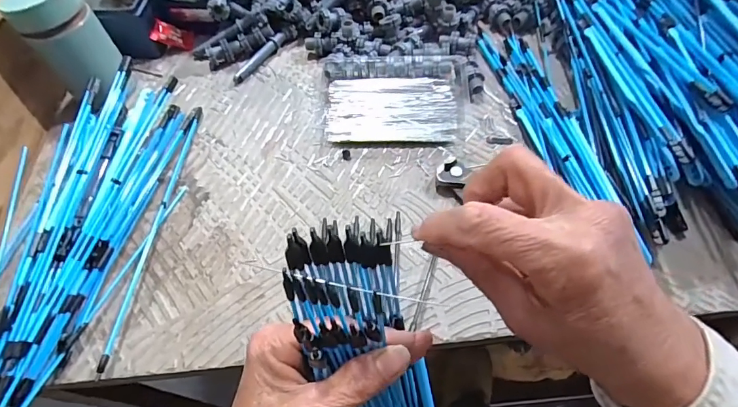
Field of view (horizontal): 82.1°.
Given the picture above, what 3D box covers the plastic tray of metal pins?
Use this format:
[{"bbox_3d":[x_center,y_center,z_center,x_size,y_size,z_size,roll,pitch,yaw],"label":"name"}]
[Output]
[{"bbox_3d":[0.026,-0.106,0.424,0.139,0.026,0.098,1,59,5],"label":"plastic tray of metal pins"}]

